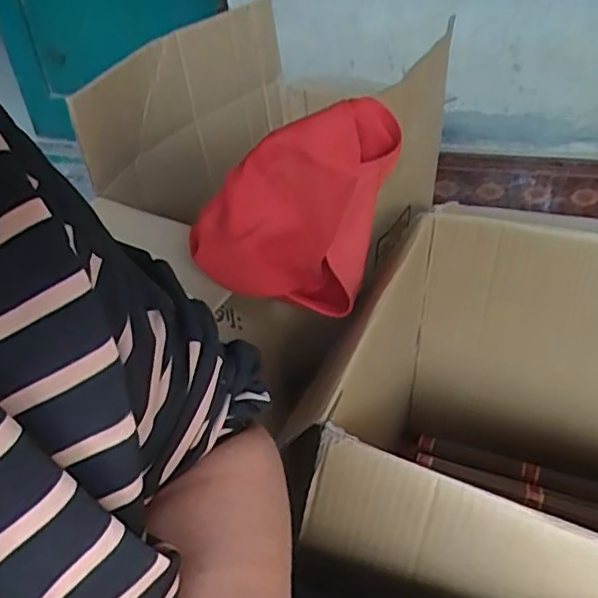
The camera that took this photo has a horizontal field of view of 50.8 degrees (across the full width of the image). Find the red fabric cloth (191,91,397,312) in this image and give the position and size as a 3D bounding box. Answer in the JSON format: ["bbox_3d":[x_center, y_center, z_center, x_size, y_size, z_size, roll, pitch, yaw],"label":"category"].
[{"bbox_3d":[-0.002,-0.093,0.632,0.159,0.154,0.189,12,43,17],"label":"red fabric cloth"}]

